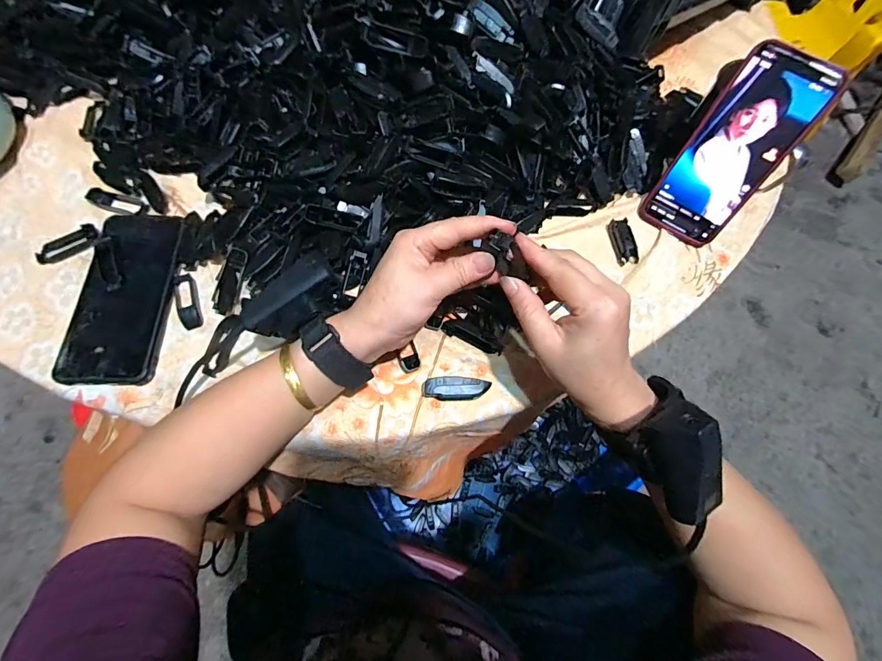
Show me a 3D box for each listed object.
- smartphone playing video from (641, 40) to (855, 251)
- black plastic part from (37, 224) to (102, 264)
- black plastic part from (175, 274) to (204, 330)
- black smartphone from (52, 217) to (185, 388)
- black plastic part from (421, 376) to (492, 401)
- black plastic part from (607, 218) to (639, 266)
[{"bbox_3d":[0.267,-0.162,0.374,0.077,0.164,0.011,37,36,12],"label":"smartphone playing video"},{"bbox_3d":[-0.351,-0.082,0.382,0.056,0.006,0.025,-24,72,-9],"label":"black plastic part"},{"bbox_3d":[-0.230,-0.027,0.369,0.018,0.010,0.055,-21,71,-8],"label":"black plastic part"},{"bbox_3d":[-0.285,-0.037,0.364,0.078,0.008,0.169,-1,70,-1],"label":"black smartphone"},{"bbox_3d":[0.013,0.049,0.342,0.056,0.011,0.018,-2,70,-1],"label":"black plastic part"},{"bbox_3d":[0.183,-0.090,0.407,0.019,0.011,0.048,-10,70,-4],"label":"black plastic part"}]

